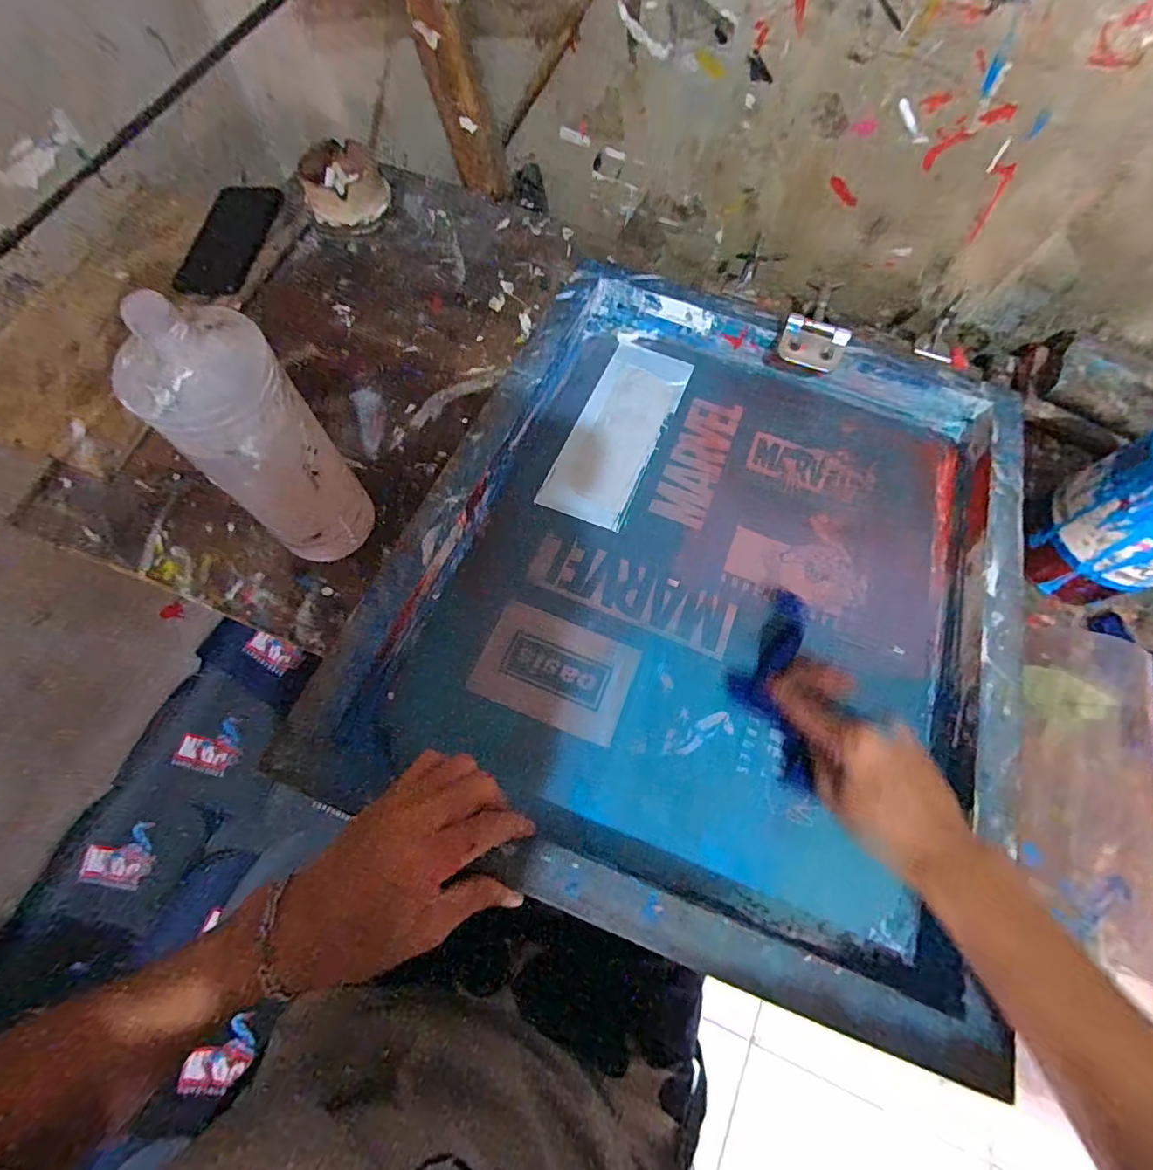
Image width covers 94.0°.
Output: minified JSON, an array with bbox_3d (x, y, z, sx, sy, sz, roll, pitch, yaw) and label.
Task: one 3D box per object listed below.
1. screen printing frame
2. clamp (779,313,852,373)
[{"bbox_3d":[0.113,-0.022,0.437,0.446,0.046,0.532,21,65,5],"label":"screen printing frame"},{"bbox_3d":[0.224,-0.229,0.512,0.059,0.012,0.043,22,101,1],"label":"clamp"}]

